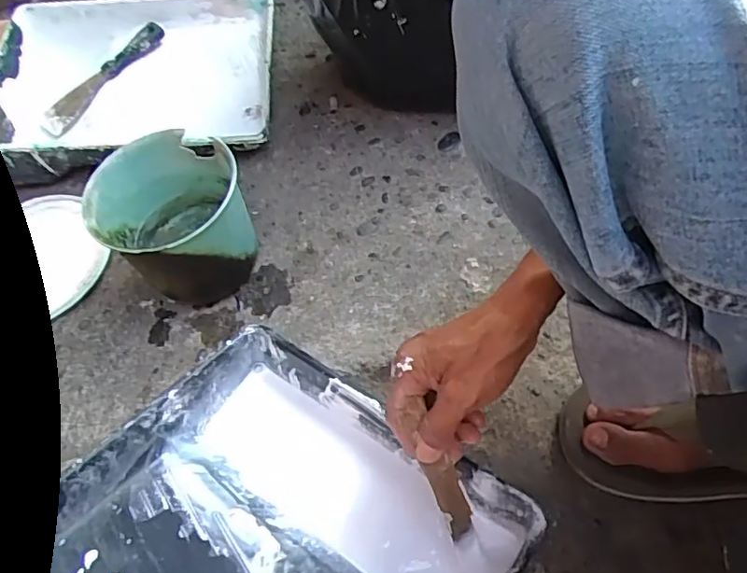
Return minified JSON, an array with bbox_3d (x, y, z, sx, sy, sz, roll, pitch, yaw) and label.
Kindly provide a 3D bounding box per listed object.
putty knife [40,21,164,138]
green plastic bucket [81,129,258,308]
[{"bbox_3d":[-0.368,-0.284,0.776,0.056,0.014,0.206,40,82,26],"label":"putty knife"},{"bbox_3d":[-0.188,-0.059,0.564,0.130,0.125,0.130,-4,58,7],"label":"green plastic bucket"}]

